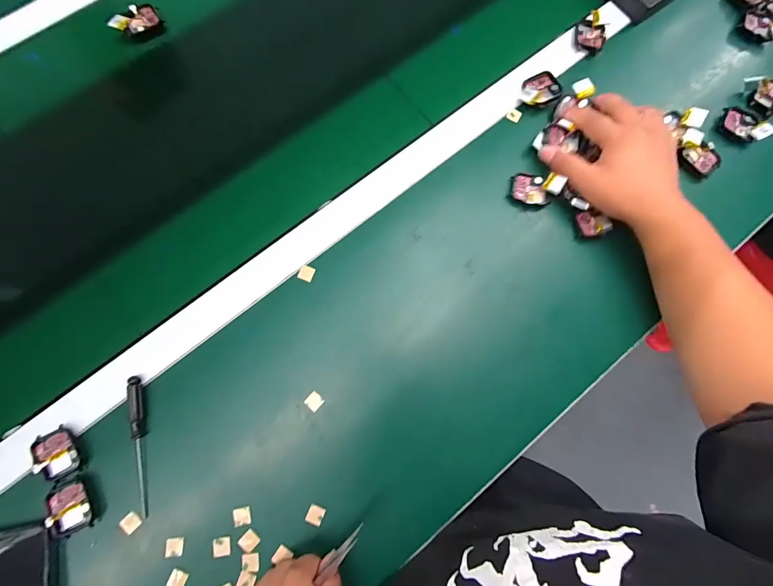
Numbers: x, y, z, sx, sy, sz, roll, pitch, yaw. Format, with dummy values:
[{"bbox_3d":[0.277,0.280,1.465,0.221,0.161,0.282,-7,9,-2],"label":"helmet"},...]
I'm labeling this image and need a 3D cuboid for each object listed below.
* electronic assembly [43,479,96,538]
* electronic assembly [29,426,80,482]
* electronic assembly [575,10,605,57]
[{"bbox_3d":[-0.297,0.202,0.333,0.034,0.014,0.046,-22,80,-6],"label":"electronic assembly"},{"bbox_3d":[-0.317,0.155,0.341,0.035,0.014,0.045,-26,80,-7],"label":"electronic assembly"},{"bbox_3d":[0.263,-0.335,0.456,0.034,0.015,0.051,6,78,0],"label":"electronic assembly"}]

